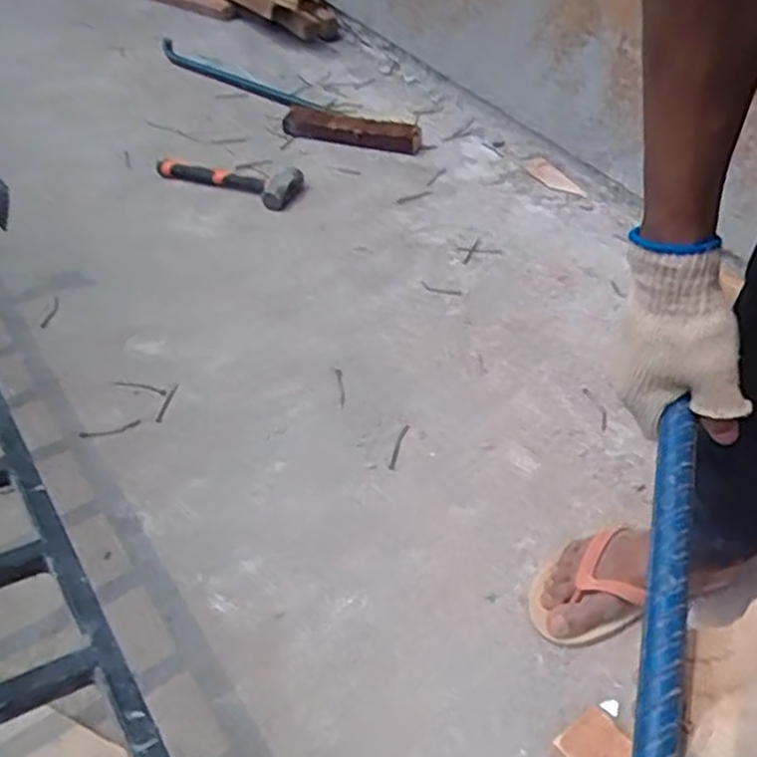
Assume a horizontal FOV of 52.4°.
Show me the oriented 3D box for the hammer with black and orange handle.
[{"bbox_3d":[-0.283,-0.381,1.479,0.309,0.041,0.119,15,44,16],"label":"hammer with black and orange handle"}]

